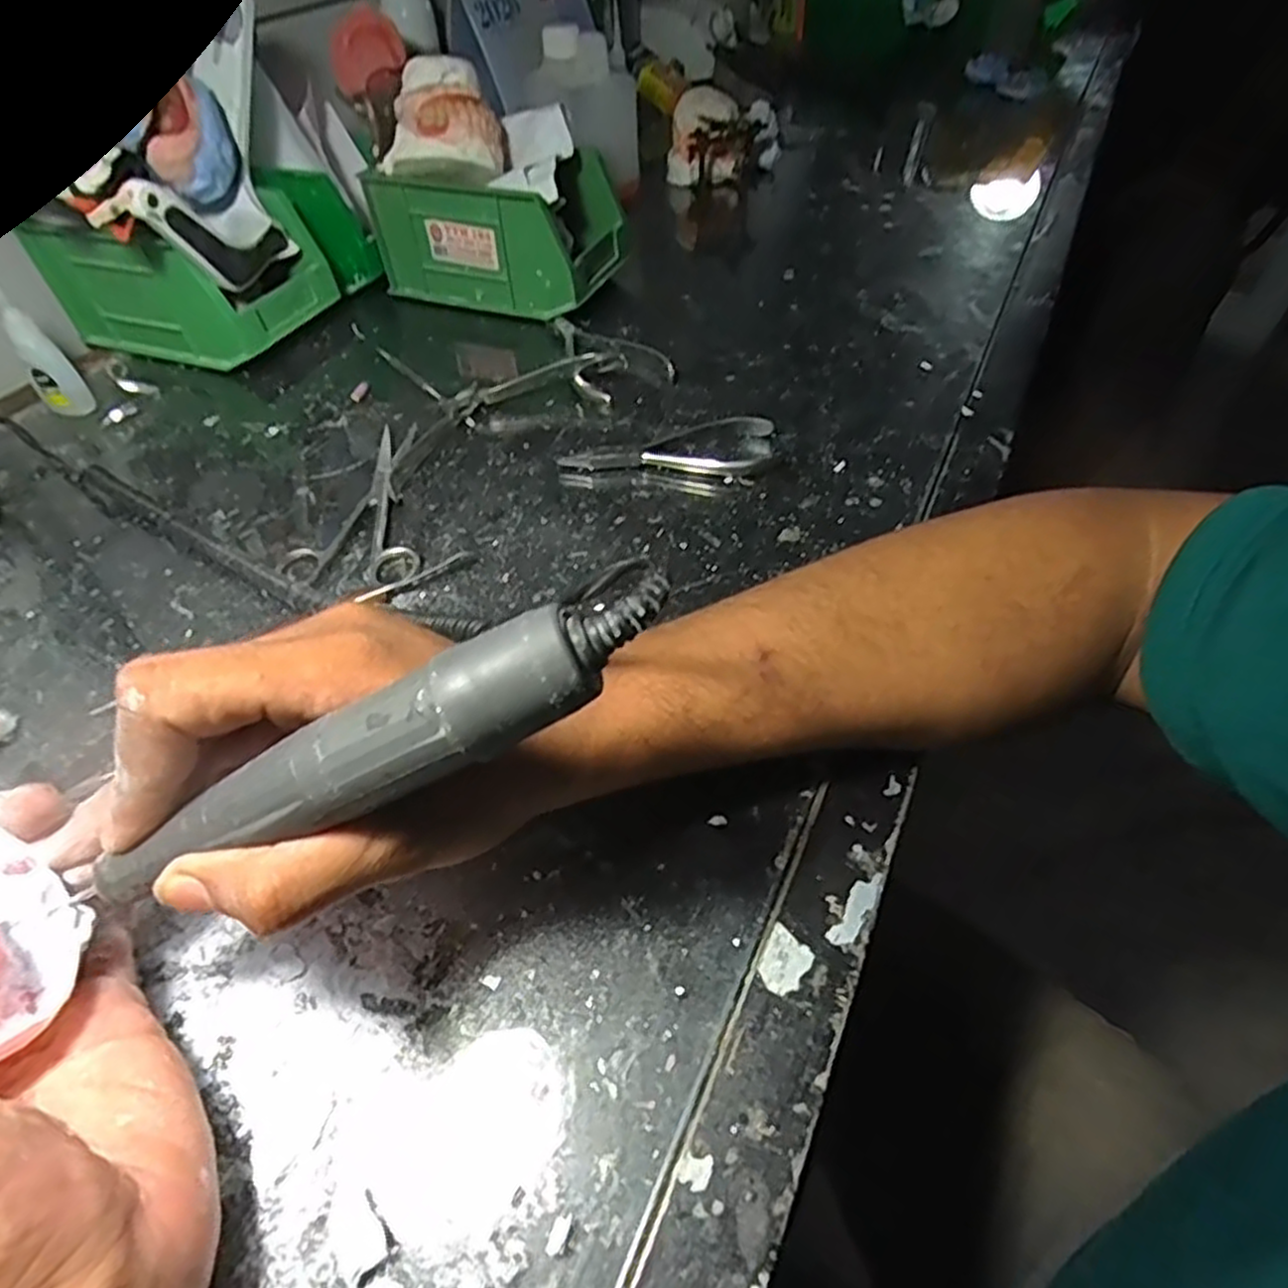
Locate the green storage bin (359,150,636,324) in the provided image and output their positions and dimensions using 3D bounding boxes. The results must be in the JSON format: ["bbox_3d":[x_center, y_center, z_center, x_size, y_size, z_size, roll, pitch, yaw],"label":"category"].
[{"bbox_3d":[-0.107,-0.316,0.575,0.172,0.083,0.099,17,51,17],"label":"green storage bin"}]

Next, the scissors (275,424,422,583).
[{"bbox_3d":[-0.158,-0.076,0.413,0.066,0.008,0.141,-8,49,-5],"label":"scissors"}]

